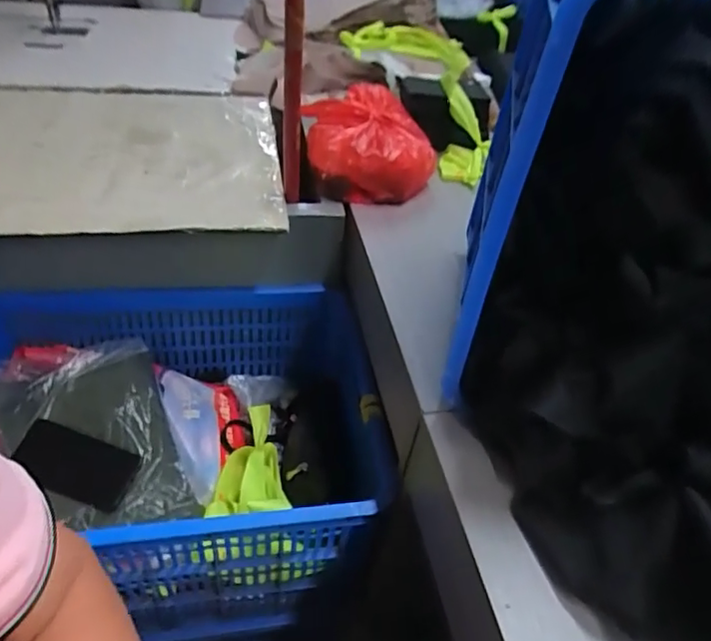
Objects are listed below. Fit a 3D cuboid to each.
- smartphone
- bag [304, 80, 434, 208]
[{"bbox_3d":[-0.387,0.200,0.781,0.166,0.008,0.082,20,62,2],"label":"smartphone"},{"bbox_3d":[0.023,-0.298,0.943,0.201,0.110,0.191,-1,43,-10],"label":"bag"}]

